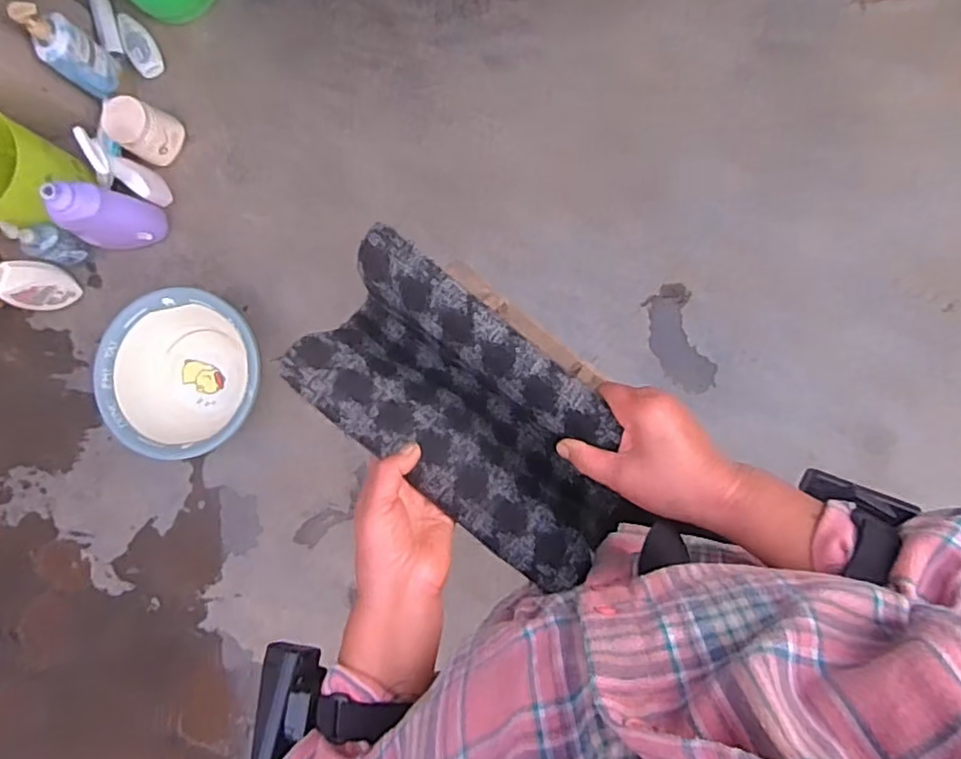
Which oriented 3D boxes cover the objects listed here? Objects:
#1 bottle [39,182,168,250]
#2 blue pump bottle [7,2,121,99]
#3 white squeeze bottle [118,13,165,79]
[{"bbox_3d":[-0.780,-0.337,1.318,0.111,0.282,0.124,19,90,9],"label":"bottle"},{"bbox_3d":[-0.823,-0.652,1.272,0.056,0.254,0.106,19,90,16],"label":"blue pump bottle"},{"bbox_3d":[-0.767,-0.758,1.438,0.064,0.048,0.168,-29,83,3],"label":"white squeeze bottle"}]

